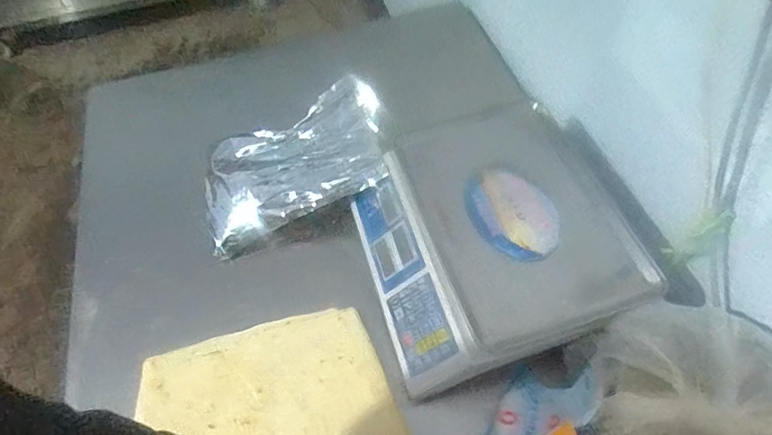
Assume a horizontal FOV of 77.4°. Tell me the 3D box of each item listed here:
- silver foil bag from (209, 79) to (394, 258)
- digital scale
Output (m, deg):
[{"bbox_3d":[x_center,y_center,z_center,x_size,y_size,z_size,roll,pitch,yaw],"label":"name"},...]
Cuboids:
[{"bbox_3d":[-0.147,-0.086,0.773,0.310,0.068,0.192,-22,60,-1],"label":"silver foil bag"},{"bbox_3d":[0.133,0.018,0.647,0.318,0.102,0.345,-15,57,-7],"label":"digital scale"}]

